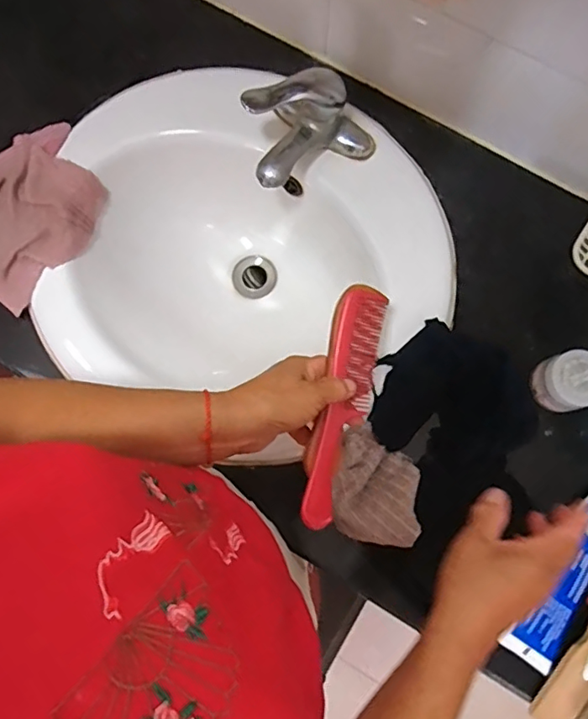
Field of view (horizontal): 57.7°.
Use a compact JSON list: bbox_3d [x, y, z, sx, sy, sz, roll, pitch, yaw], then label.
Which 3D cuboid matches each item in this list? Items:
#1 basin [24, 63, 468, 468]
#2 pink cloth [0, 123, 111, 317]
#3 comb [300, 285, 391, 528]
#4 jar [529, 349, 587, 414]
[{"bbox_3d":[-0.051,-0.110,0.677,0.467,0.154,0.407,14,80,4],"label":"basin"},{"bbox_3d":[-0.304,-0.167,0.626,0.183,0.044,0.173,-40,81,-6],"label":"pink cloth"},{"bbox_3d":[0.044,0.039,0.467,0.052,0.011,0.210,17,84,-21],"label":"comb"},{"bbox_3d":[0.285,0.024,0.558,0.060,0.055,0.056,0,80,1],"label":"jar"}]

